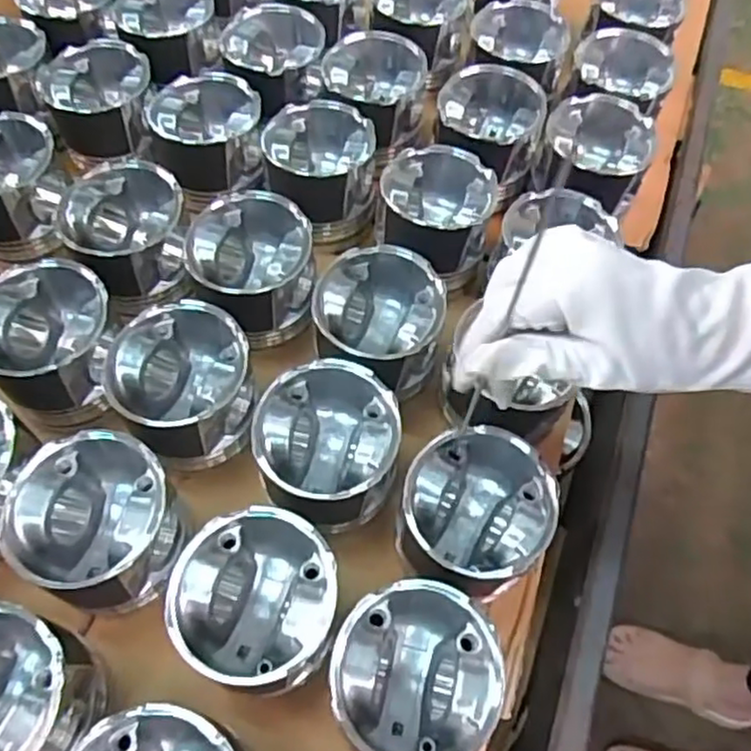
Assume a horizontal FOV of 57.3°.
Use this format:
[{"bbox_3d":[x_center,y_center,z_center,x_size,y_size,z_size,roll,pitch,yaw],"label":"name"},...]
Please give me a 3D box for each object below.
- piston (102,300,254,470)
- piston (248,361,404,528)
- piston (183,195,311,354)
[{"bbox_3d":[-0.130,0.008,0.476,0.087,0.075,0.095,0,60,-1],"label":"piston"},{"bbox_3d":[-0.031,0.053,0.460,0.090,0.081,0.098,0,60,-1],"label":"piston"},{"bbox_3d":[-0.094,-0.077,0.527,0.090,0.071,0.101,-3,60,-3],"label":"piston"}]

